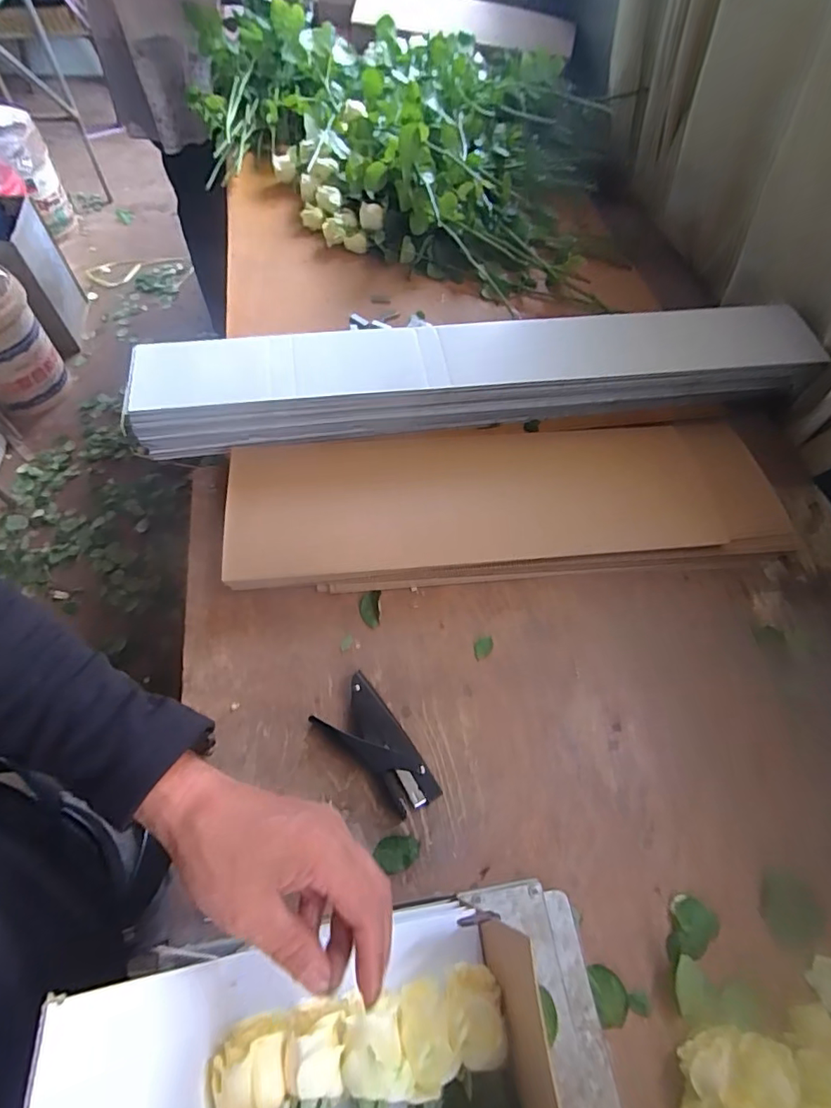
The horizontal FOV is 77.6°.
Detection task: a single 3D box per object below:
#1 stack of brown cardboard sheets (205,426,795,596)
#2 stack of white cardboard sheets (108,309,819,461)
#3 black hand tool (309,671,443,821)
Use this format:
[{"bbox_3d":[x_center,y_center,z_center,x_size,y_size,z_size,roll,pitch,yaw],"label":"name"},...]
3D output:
[{"bbox_3d":[0.138,-0.079,0.714,0.771,0.041,0.252,-2,61,-5],"label":"stack of brown cardboard sheets"},{"bbox_3d":[0.122,-0.267,0.773,1.000,0.117,0.129,-7,61,-8],"label":"stack of white cardboard sheets"},{"bbox_3d":[-0.041,0.209,0.553,0.069,0.029,0.145,-34,68,-20],"label":"black hand tool"}]

